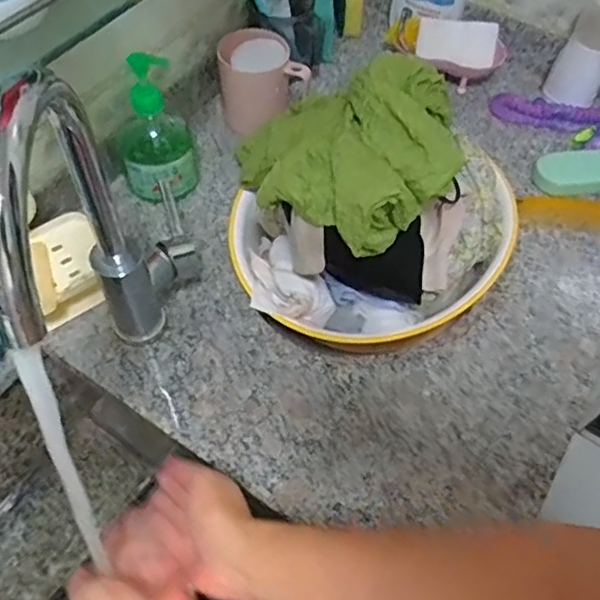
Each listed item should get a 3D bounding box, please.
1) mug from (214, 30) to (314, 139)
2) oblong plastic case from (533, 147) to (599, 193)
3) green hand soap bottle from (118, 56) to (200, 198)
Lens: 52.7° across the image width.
[{"bbox_3d":[-0.048,-0.256,0.737,0.080,0.105,0.096,-36,66,-23],"label":"mug"},{"bbox_3d":[0.379,-0.165,0.758,0.173,0.024,0.061,-3,57,-5],"label":"oblong plastic case"},{"bbox_3d":[-0.155,-0.174,0.647,0.078,0.154,0.061,-6,58,-7],"label":"green hand soap bottle"}]

